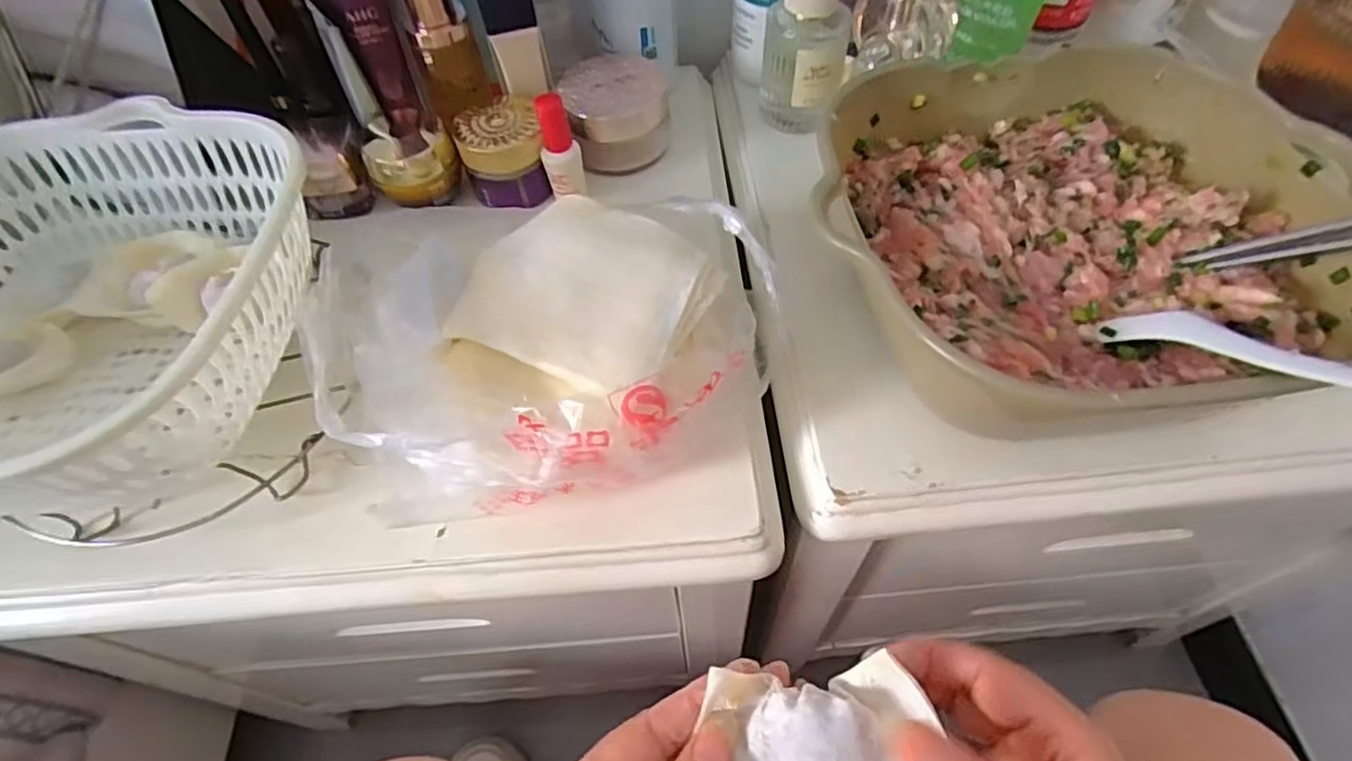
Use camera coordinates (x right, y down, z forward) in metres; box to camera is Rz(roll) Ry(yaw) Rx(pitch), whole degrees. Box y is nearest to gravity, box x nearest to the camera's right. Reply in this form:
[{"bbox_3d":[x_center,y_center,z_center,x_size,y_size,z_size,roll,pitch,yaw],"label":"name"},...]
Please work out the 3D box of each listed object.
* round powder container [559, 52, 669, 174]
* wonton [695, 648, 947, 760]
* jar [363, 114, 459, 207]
[{"bbox_3d":[-0.038,-0.172,0.437,0.065,0.048,0.055,-7,55,-2],"label":"round powder container"},{"bbox_3d":[0.051,0.127,0.234,0.073,0.018,0.050,-5,55,-1],"label":"wonton"},{"bbox_3d":[-0.164,-0.135,0.419,0.050,0.034,0.057,-30,59,-17],"label":"jar"}]

